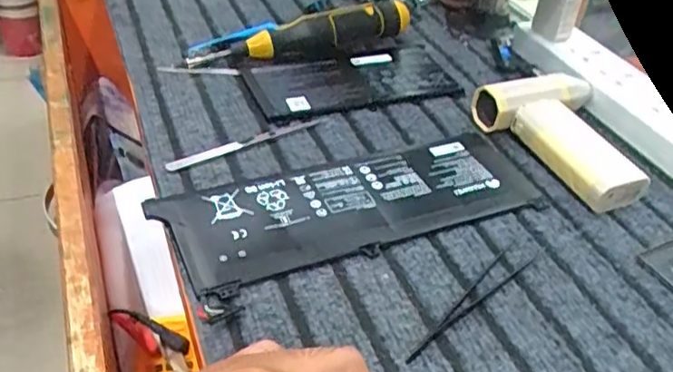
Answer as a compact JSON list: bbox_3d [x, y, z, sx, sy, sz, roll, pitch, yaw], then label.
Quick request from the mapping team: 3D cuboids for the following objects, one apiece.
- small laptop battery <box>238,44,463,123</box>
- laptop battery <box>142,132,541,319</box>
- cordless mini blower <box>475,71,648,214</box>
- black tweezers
[{"bbox_3d":[0.017,-0.098,0.559,0.186,0.012,0.087,-13,43,-21],"label":"small laptop battery"},{"bbox_3d":[0.016,0.010,0.430,0.256,0.009,0.096,-16,44,-25],"label":"laptop battery"},{"bbox_3d":[0.192,-0.041,0.497,0.104,0.031,0.140,-16,44,-24],"label":"cordless mini blower"},{"bbox_3d":[0.083,0.064,0.378,0.133,0.004,0.017,-28,50,-35],"label":"black tweezers"}]

